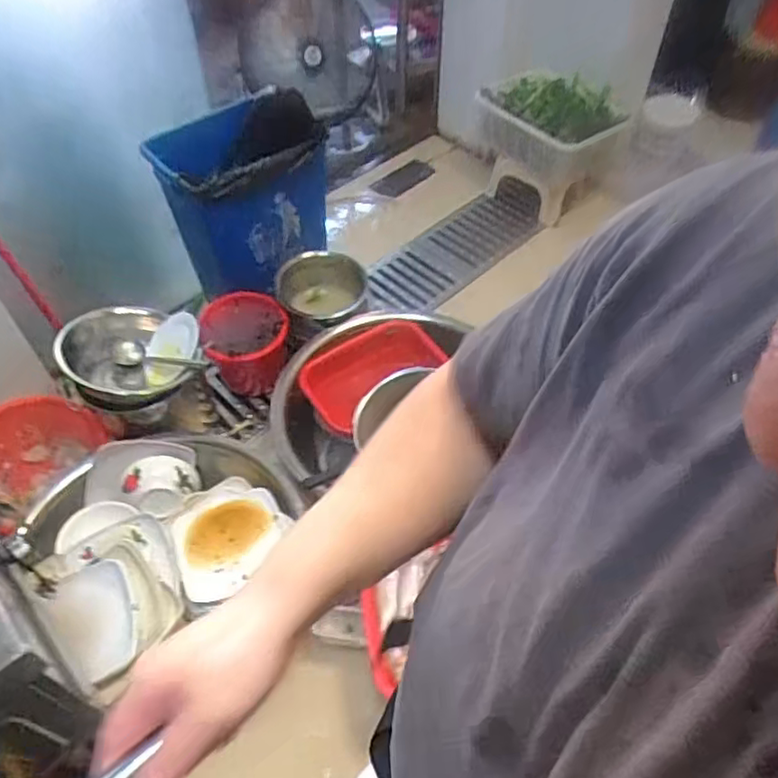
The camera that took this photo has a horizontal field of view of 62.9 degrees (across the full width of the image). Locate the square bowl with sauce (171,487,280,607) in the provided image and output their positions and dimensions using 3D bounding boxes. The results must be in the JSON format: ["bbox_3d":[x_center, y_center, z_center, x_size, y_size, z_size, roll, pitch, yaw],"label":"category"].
[{"bbox_3d":[-0.347,0.332,1.387,0.216,0.046,0.229,-15,53,-12],"label":"square bowl with sauce"}]

